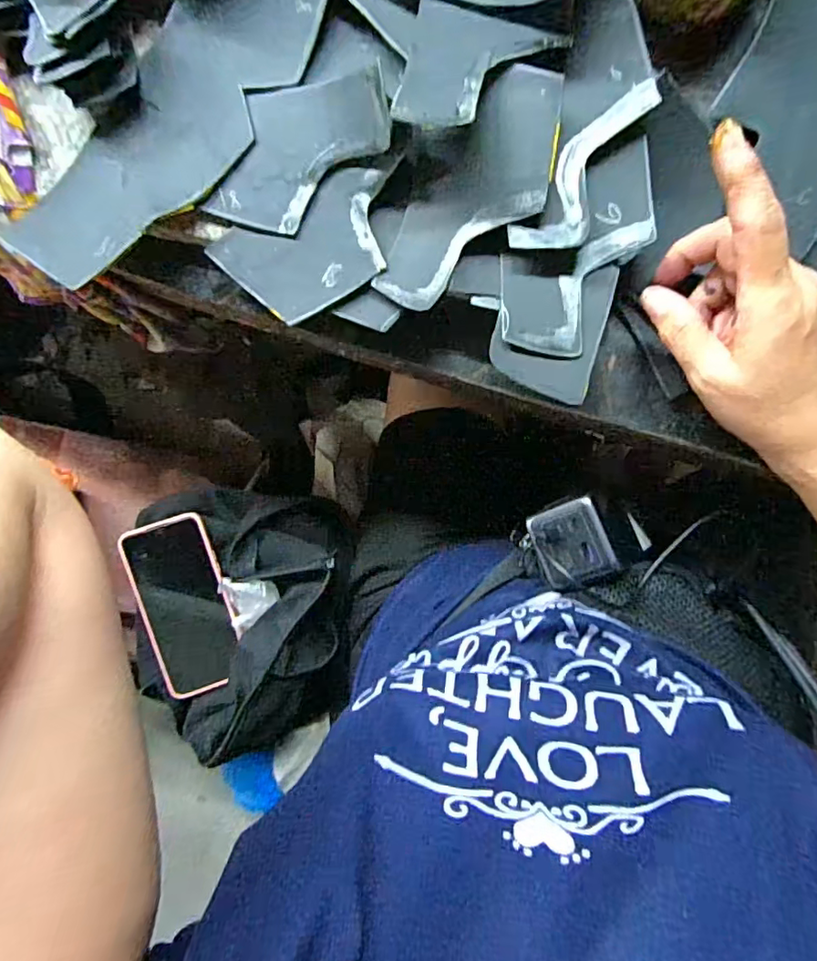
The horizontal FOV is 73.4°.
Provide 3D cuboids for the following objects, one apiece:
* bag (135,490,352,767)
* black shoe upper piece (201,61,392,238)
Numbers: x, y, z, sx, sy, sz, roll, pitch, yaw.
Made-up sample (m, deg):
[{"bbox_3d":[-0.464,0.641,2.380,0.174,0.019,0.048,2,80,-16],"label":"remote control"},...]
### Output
[{"bbox_3d":[-0.163,0.129,0.518,0.207,0.082,0.231,-3,92,7],"label":"bag"},{"bbox_3d":[-0.061,-0.184,0.304,0.096,0.033,0.086,18,94,5],"label":"black shoe upper piece"}]

